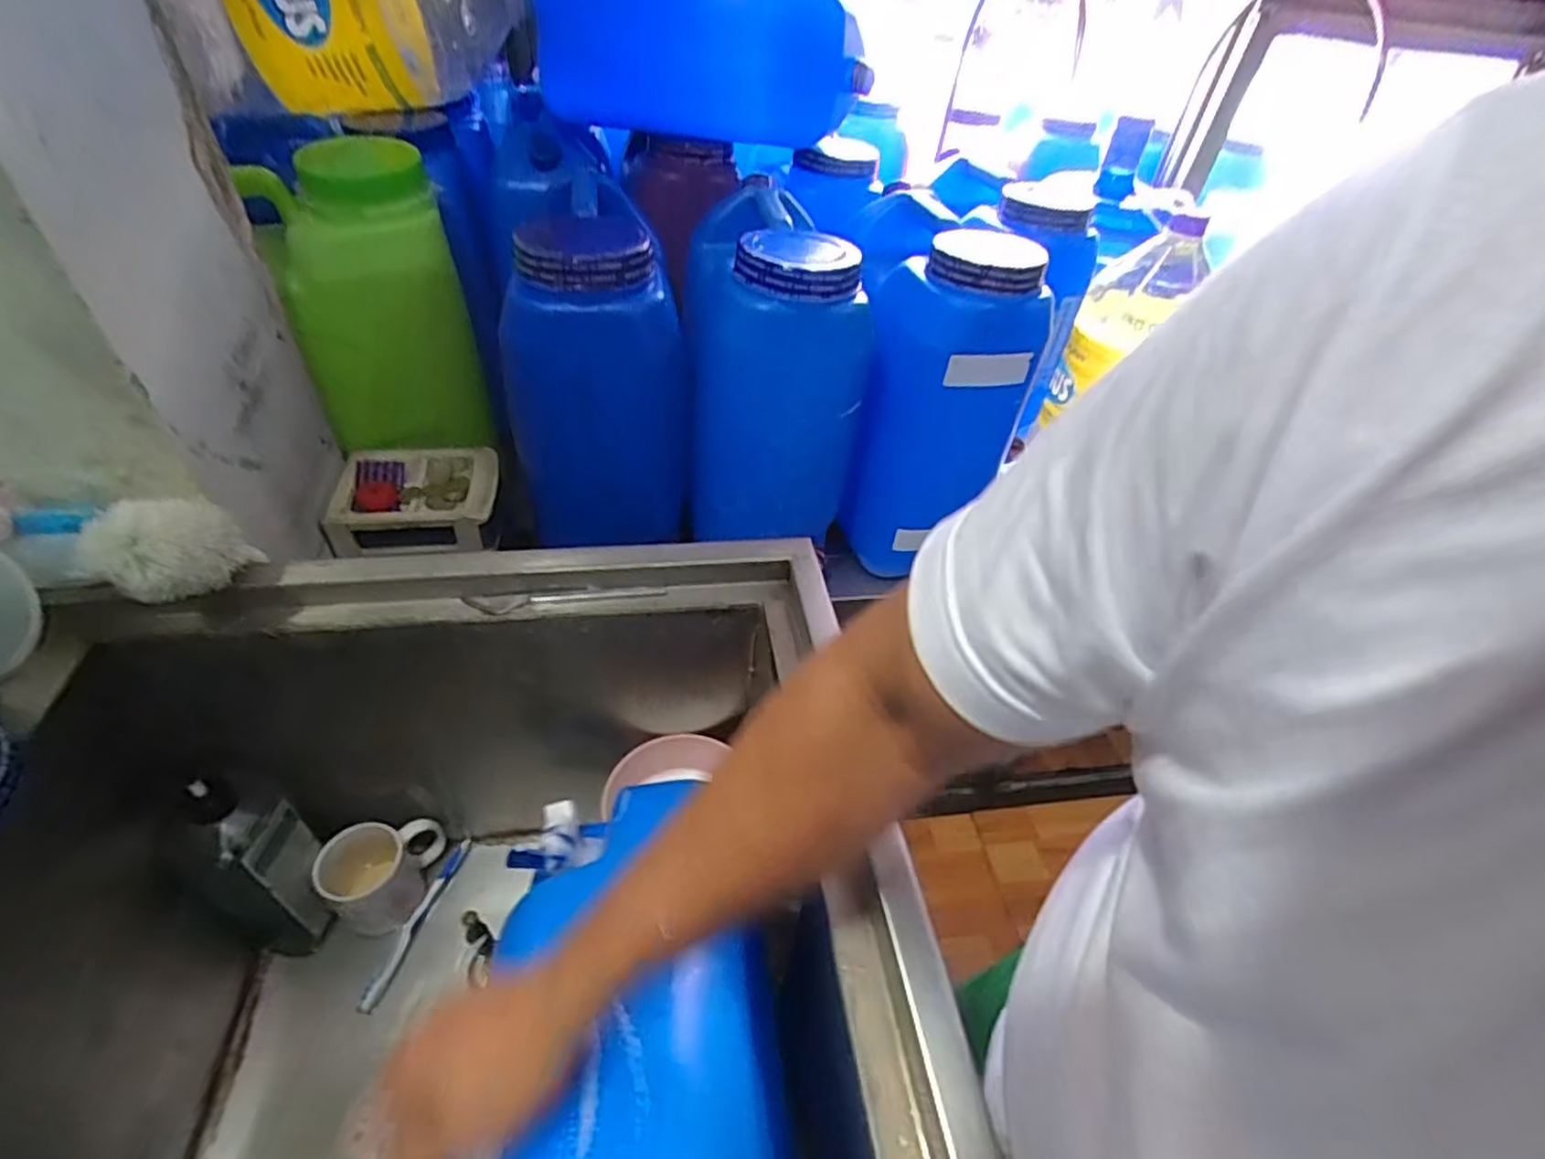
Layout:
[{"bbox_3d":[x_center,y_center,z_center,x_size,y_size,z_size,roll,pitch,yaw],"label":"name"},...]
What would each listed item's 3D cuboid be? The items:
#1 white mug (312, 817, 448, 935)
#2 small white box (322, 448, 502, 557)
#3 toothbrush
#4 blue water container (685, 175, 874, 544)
[{"bbox_3d":[-0.412,0.304,0.734,0.077,0.096,0.102,10,44,3],"label":"white mug"},{"bbox_3d":[-0.399,-0.094,0.788,0.167,0.058,0.130,-6,45,-13],"label":"small white box"},{"bbox_3d":[-0.379,0.362,0.744,0.018,0.015,0.179,15,44,8],"label":"toothbrush"},{"bbox_3d":[-0.007,-0.250,0.829,0.185,0.322,0.263,1,44,-7],"label":"blue water container"}]

